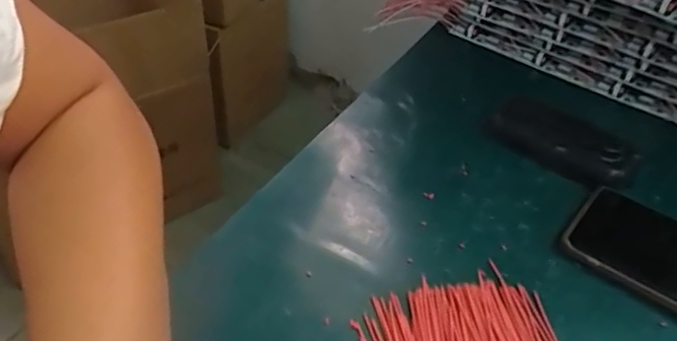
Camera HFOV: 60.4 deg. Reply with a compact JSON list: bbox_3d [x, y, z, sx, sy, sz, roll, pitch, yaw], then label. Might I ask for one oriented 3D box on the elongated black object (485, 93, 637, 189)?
[{"bbox_3d":[0.164,-0.023,0.437,0.111,0.030,0.036,32,47,27],"label":"elongated black object"}]

